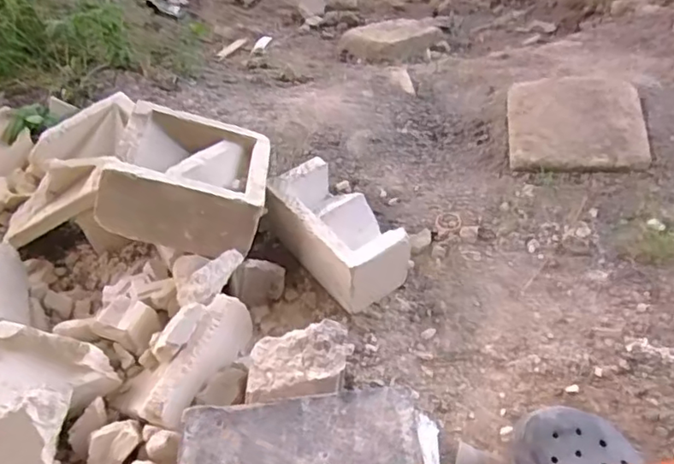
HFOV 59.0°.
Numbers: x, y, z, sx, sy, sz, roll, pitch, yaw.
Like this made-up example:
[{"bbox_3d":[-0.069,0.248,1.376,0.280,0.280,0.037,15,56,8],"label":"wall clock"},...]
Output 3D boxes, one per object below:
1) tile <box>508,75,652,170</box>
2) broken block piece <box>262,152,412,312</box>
[{"bbox_3d":[0.380,-0.180,0.948,0.200,0.024,0.203,3,56,11],"label":"tile"},{"bbox_3d":[-0.001,-0.002,0.831,0.112,0.095,0.198,-36,55,-24],"label":"broken block piece"}]

